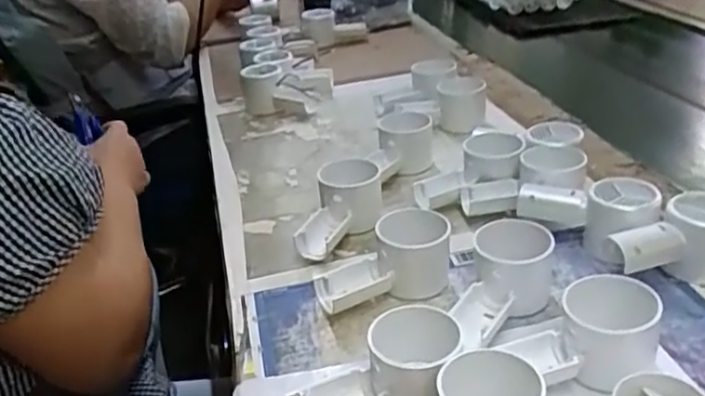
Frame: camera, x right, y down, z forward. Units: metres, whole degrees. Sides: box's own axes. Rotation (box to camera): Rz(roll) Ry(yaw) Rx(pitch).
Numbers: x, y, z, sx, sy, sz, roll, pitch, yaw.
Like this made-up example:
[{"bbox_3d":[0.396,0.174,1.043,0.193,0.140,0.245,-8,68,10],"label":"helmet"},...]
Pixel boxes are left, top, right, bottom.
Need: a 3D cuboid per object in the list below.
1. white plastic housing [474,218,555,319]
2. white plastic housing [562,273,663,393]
[{"bbox_3d":[0.123,0.053,0.512,0.058,0.055,0.070,4,30,16],"label":"white plastic housing"},{"bbox_3d":[0.169,0.088,0.439,0.057,0.055,0.052,4,30,16],"label":"white plastic housing"}]

